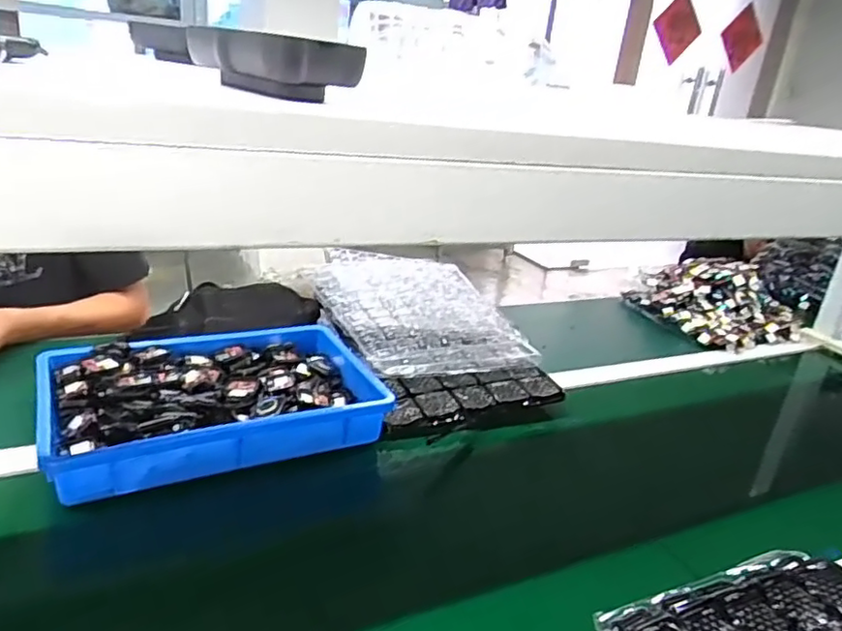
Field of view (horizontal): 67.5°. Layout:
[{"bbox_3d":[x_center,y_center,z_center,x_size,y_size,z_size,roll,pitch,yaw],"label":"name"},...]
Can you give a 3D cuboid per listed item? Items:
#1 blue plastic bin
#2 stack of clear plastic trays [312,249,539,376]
[{"bbox_3d":[-0.252,0.095,0.775,0.371,0.055,0.251,-6,25,-29],"label":"blue plastic bin"},{"bbox_3d":[-0.012,-0.019,1.012,0.286,0.052,0.361,-3,24,-22],"label":"stack of clear plastic trays"}]

